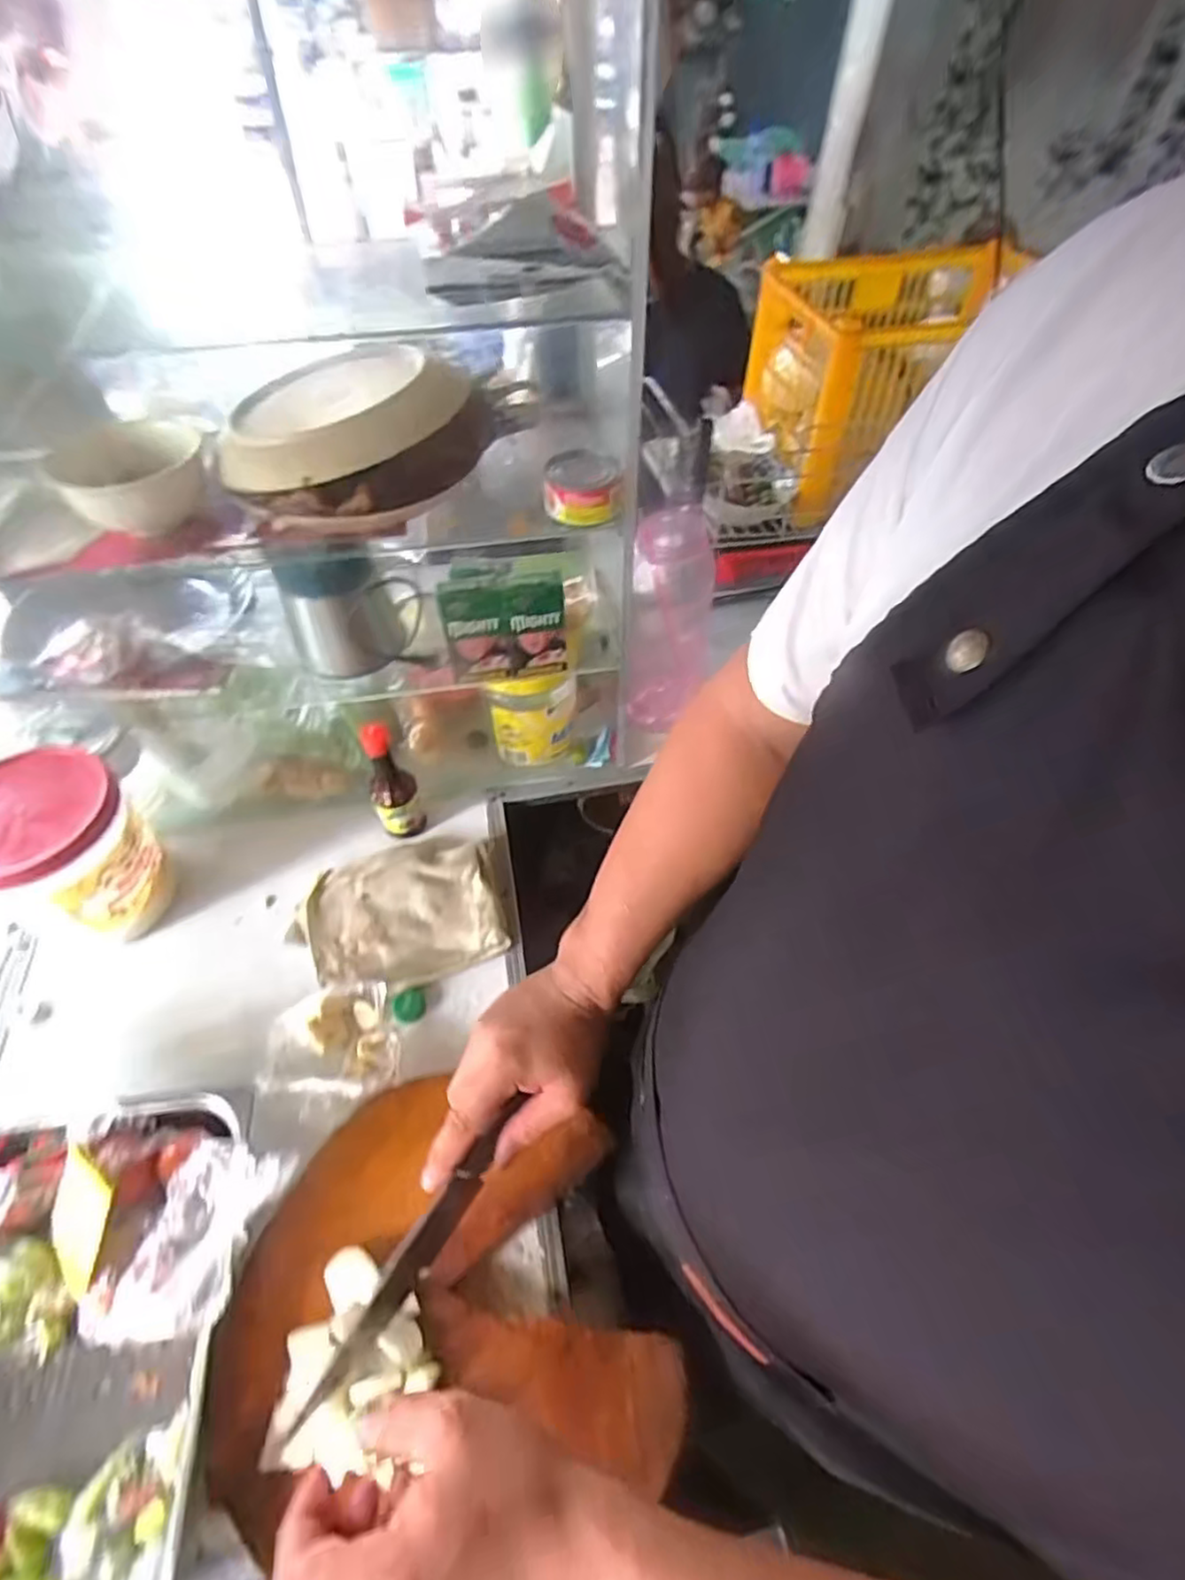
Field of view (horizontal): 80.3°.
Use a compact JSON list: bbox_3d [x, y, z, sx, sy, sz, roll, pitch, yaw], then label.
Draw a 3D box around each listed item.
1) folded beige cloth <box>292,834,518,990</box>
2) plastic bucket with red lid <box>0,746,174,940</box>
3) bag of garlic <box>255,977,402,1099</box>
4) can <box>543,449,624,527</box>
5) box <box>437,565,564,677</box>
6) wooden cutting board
[{"bbox_3d":[-0.190,0.123,0.699,0.195,0.036,0.144,-15,54,-14],"label":"folded beige cloth"},{"bbox_3d":[-0.476,0.054,0.638,0.143,0.127,0.129,19,54,12],"label":"plastic bucket with red lid"},{"bbox_3d":[-0.228,0.225,0.611,0.111,0.046,0.095,-9,53,-9],"label":"bag of garlic"},{"bbox_3d":[-0.008,-0.246,0.574,0.061,0.038,0.060,-1,52,-3],"label":"can"},{"bbox_3d":[-0.082,-0.154,0.653,0.109,0.103,0.030,-8,53,-8],"label":"box"},{"bbox_3d":[-0.107,0.348,0.513,0.302,0.040,0.260,-7,53,-7],"label":"wooden cutting board"}]

